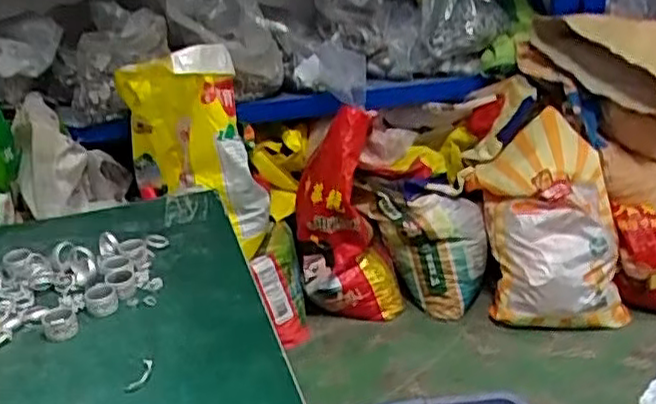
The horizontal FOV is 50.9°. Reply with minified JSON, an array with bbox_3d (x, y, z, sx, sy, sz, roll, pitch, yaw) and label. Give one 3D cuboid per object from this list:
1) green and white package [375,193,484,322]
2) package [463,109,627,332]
[{"bbox_3d":[0.298,0.140,1.952,0.289,0.320,0.178,3,23,11],"label":"green and white package"},{"bbox_3d":[0.585,0.052,1.843,0.329,0.563,0.126,-9,-9,6],"label":"package"}]

